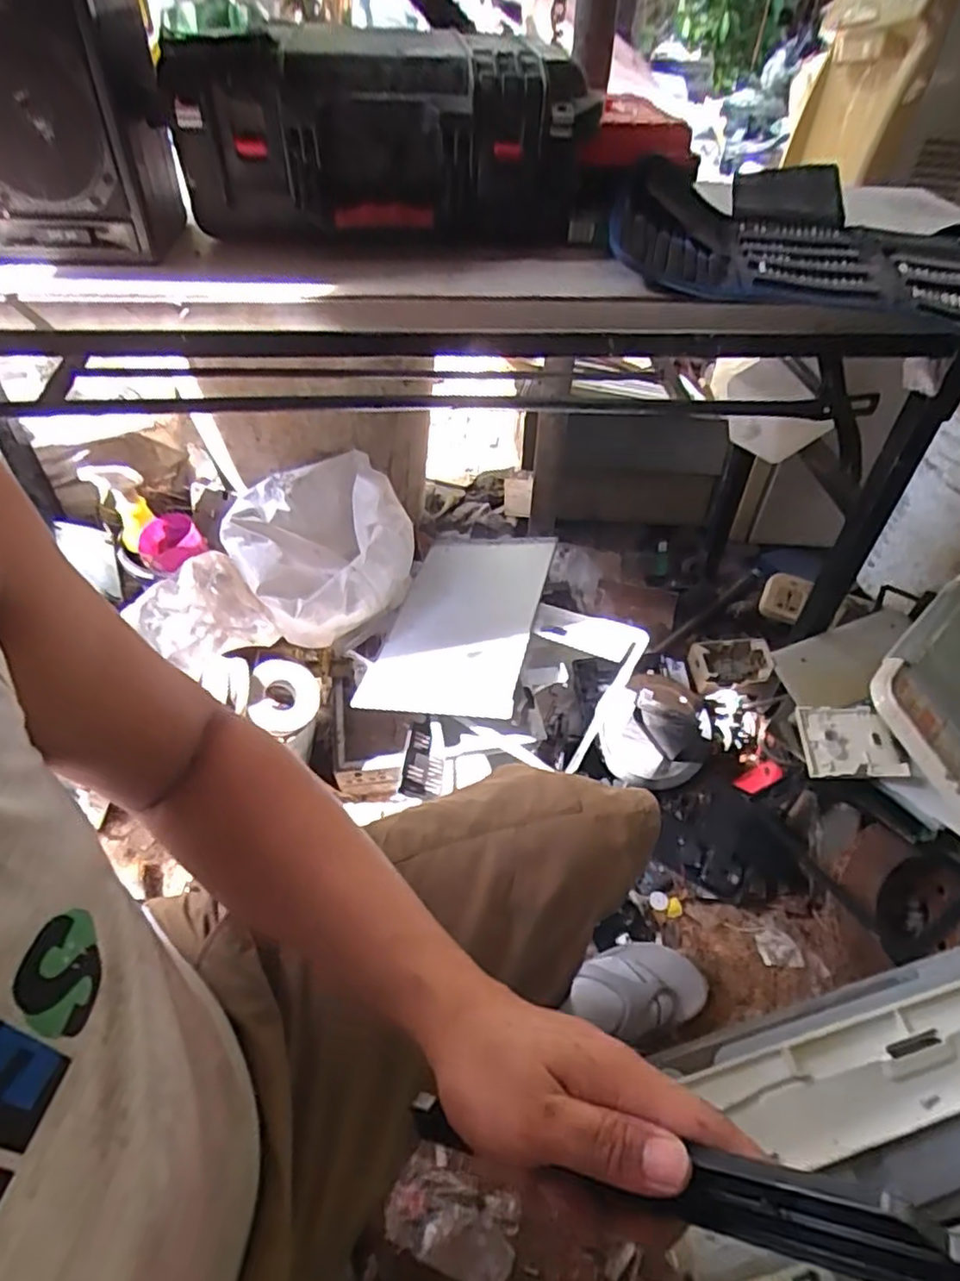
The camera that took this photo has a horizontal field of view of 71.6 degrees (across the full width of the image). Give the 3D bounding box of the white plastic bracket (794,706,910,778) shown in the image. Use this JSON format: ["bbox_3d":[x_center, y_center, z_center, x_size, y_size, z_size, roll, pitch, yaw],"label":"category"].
[{"bbox_3d":[0.448,0.123,0.808,0.105,0.018,0.090,-3,57,8],"label":"white plastic bracket"}]

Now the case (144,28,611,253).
[{"bbox_3d":[-0.085,-0.437,0.591,0.342,0.128,0.116,-5,46,-6],"label":"case"}]

